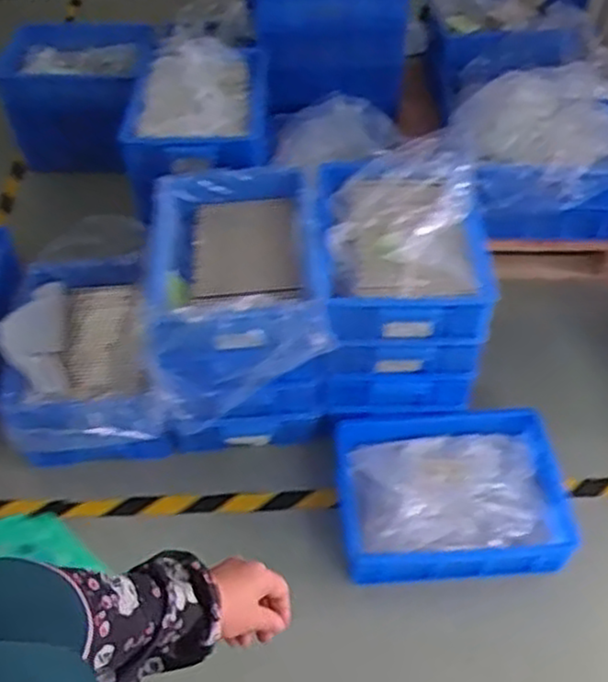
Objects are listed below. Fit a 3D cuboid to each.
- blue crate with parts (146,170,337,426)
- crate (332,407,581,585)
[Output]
[{"bbox_3d":[-0.138,-0.112,1.443,0.330,0.221,0.439,-6,49,-6],"label":"blue crate with parts"},{"bbox_3d":[0.279,0.288,1.410,0.435,0.106,0.318,-2,49,-3],"label":"crate"}]

